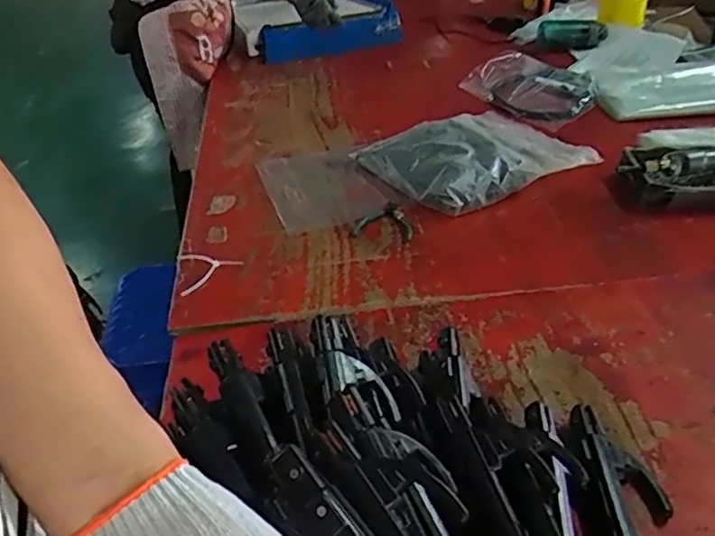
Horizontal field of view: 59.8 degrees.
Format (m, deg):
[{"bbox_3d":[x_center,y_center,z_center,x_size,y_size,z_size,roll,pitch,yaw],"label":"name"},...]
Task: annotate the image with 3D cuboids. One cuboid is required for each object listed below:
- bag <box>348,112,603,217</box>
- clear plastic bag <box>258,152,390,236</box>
[{"bbox_3d":[0.224,-0.226,1.178,0.401,0.063,0.299,-17,39,-17],"label":"bag"},{"bbox_3d":[-0.071,-0.151,1.147,0.185,0.011,0.269,-14,39,-13],"label":"clear plastic bag"}]

